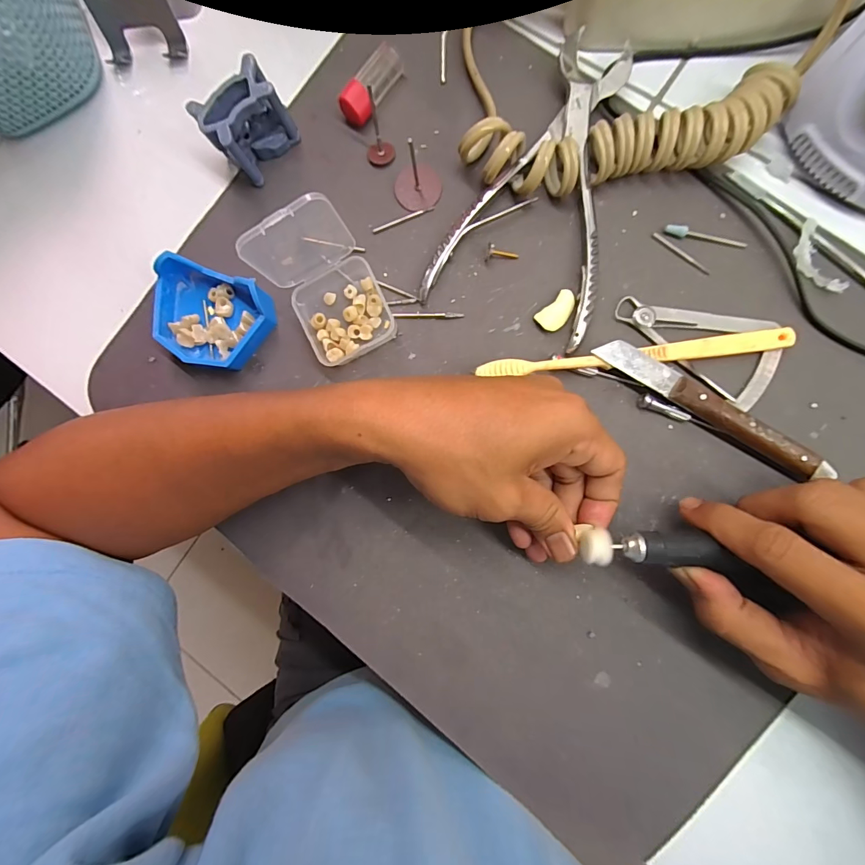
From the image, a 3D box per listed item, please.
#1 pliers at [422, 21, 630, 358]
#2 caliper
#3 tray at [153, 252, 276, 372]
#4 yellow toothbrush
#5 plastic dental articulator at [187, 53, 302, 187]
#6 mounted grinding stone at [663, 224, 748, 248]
[{"bbox_3d":[0.076,-0.153,0.255,0.107,0.024,0.181,24,90,7],"label":"pliers"},{"bbox_3d":[0.160,-0.049,0.252,0.097,0.004,0.054,13,89,7],"label":"caliper"},{"bbox_3d":[-0.151,-0.077,0.276,0.079,0.028,0.061,20,90,7],"label":"tray"},{"bbox_3d":[0.121,-0.046,0.248,0.183,0.017,0.012,-6,87,6],"label":"yellow toothbrush"},{"bbox_3d":[-0.119,-0.202,0.271,0.049,0.042,0.038,-37,84,4],"label":"plastic dental articulator"},{"bbox_3d":[0.170,-0.122,0.254,0.049,0.006,0.007,12,89,7],"label":"mounted grinding stone"}]

